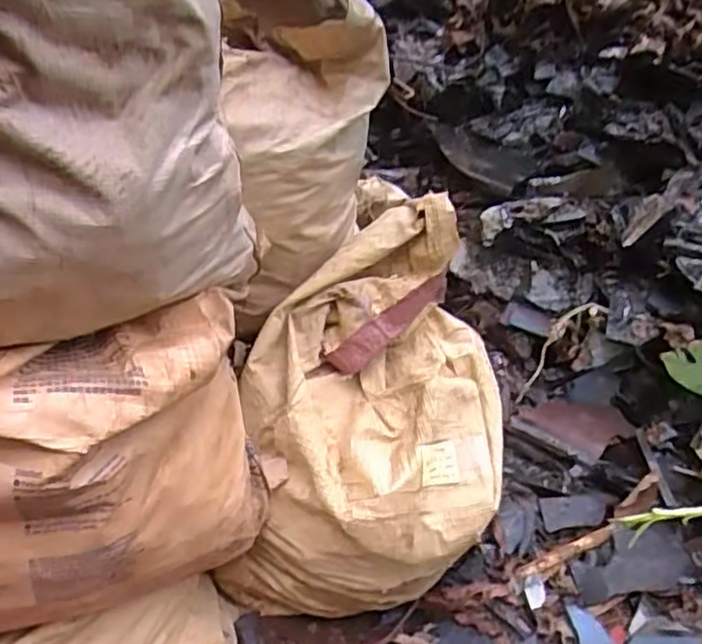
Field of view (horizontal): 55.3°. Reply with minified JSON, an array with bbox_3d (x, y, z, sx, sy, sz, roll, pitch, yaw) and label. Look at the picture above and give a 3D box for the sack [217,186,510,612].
[{"bbox_3d":[0.025,0.110,0.763,0.288,0.370,0.292,8,37,4],"label":"sack"}]

